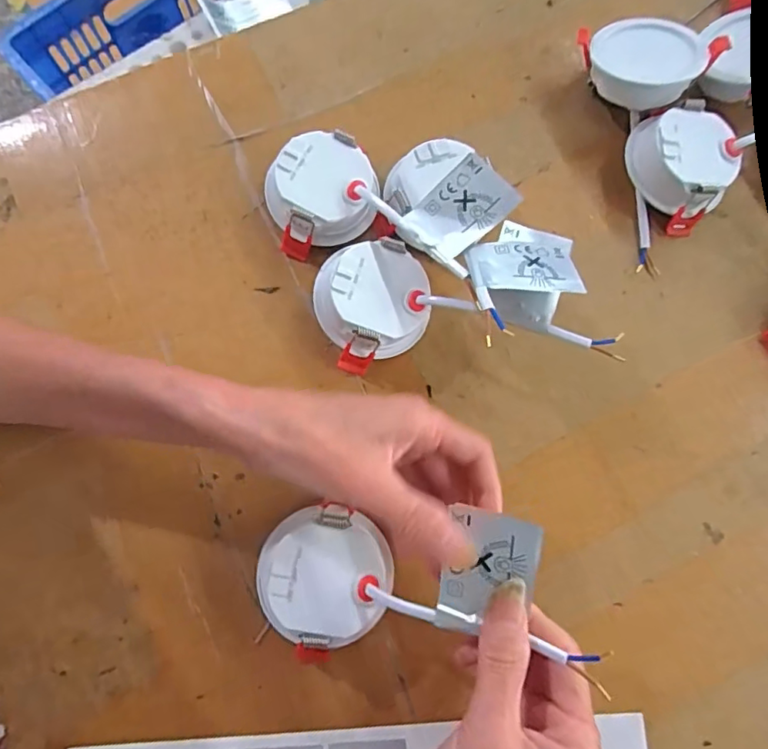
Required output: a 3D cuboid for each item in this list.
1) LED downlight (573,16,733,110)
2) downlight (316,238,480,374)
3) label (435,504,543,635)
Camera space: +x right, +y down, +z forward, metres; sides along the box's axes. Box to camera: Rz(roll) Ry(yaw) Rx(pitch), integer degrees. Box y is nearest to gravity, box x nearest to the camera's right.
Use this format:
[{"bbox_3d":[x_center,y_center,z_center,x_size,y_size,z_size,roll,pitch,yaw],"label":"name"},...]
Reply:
[{"bbox_3d":[0.171,-0.206,0.361,0.064,0.041,0.069,0,76,-1],"label":"LED downlight"},{"bbox_3d":[-0.003,-0.045,0.326,0.077,0.036,0.070,-28,78,-7],"label":"downlight"},{"bbox_3d":[0.047,0.090,0.244,0.040,0.004,0.055,10,92,18],"label":"label"}]

